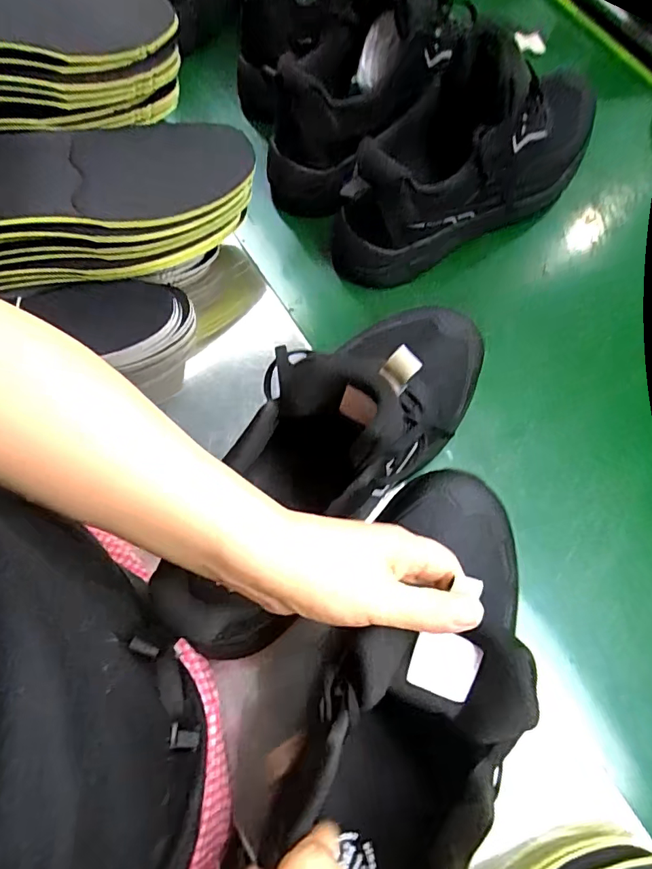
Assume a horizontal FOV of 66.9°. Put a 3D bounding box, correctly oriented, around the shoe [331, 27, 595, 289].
[{"bbox_3d":[0.143,-0.268,0.459,0.307,0.161,0.100,-32,75,-10],"label":"shoe"}]

